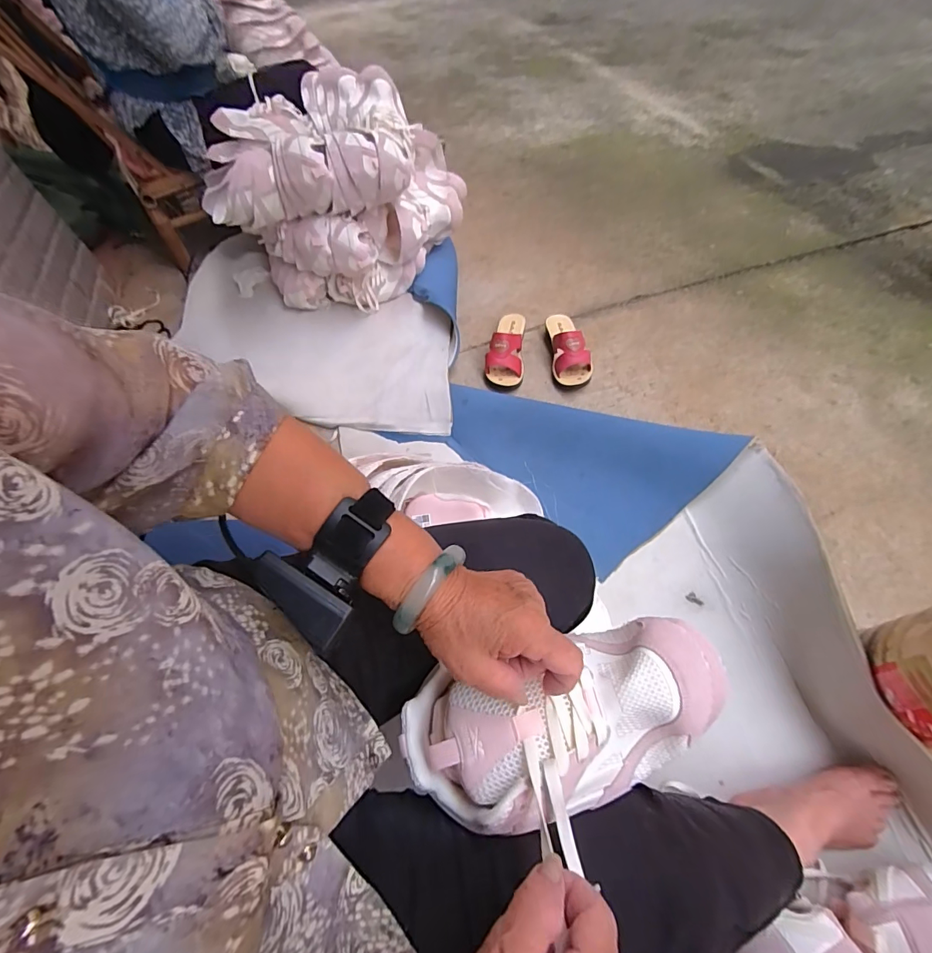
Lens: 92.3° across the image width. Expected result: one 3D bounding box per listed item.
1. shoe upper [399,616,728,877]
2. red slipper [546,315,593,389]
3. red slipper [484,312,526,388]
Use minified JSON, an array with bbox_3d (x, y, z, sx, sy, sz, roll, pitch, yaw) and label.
[{"bbox_3d":[0.070,0.180,0.319,0.228,0.053,0.120,-19,58,-2],"label":"shoe upper"},{"bbox_3d":[0.231,-0.301,1.006,0.081,0.077,0.214,-3,57,0],"label":"red slipper"},{"bbox_3d":[0.092,-0.307,1.043,0.087,0.070,0.216,3,57,4],"label":"red slipper"}]

